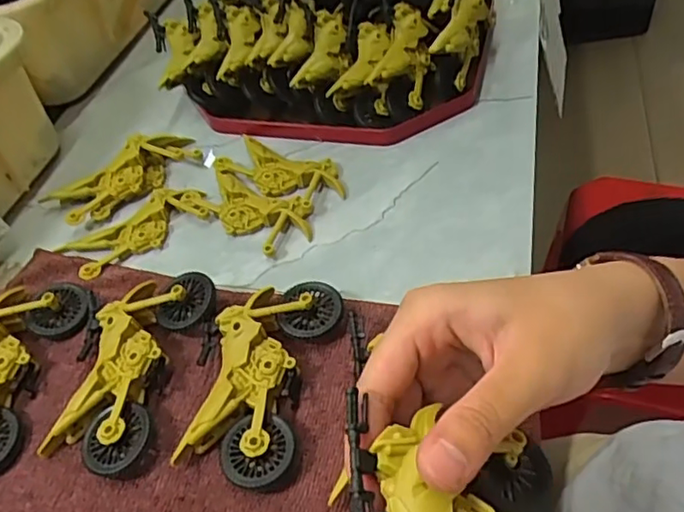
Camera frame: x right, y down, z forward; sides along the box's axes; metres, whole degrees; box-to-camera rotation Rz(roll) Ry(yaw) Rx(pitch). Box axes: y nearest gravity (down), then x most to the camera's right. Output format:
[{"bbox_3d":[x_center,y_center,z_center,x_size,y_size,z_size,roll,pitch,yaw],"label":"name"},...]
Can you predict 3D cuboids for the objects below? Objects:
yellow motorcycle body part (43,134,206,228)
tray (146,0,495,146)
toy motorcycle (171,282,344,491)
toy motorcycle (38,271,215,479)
[{"bbox_3d":[-0.159,-0.060,0.452,0.110,0.026,0.040,-30,52,-18],"label":"yellow motorcycle body part"},{"bbox_3d":[-0.017,-0.202,0.503,0.272,0.107,0.212,5,50,11],"label":"tray"},{"bbox_3d":[-0.046,0.060,0.324,0.067,0.023,0.114,9,51,14],"label":"toy motorcycle"},{"bbox_3d":[-0.121,0.056,0.335,0.072,0.027,0.114,9,51,14],"label":"toy motorcycle"}]

